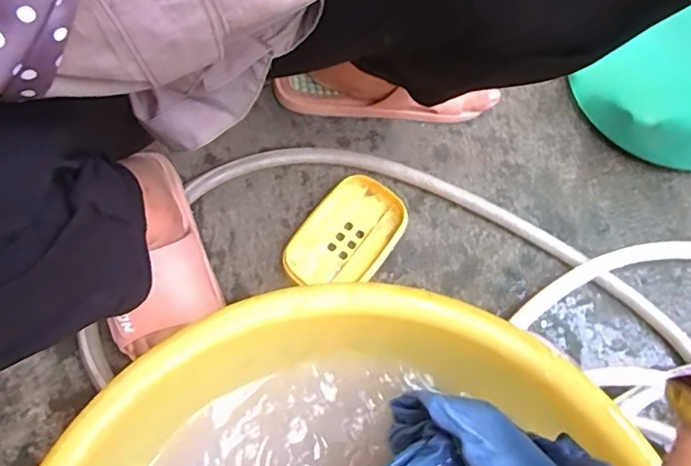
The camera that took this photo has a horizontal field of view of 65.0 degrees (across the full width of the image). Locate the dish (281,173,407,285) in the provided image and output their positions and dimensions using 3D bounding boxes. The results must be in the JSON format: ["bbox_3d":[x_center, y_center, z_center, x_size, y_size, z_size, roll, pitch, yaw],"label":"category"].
[{"bbox_3d":[0.000,0.003,0.598,0.093,0.016,0.141,35,71,16],"label":"dish"}]

